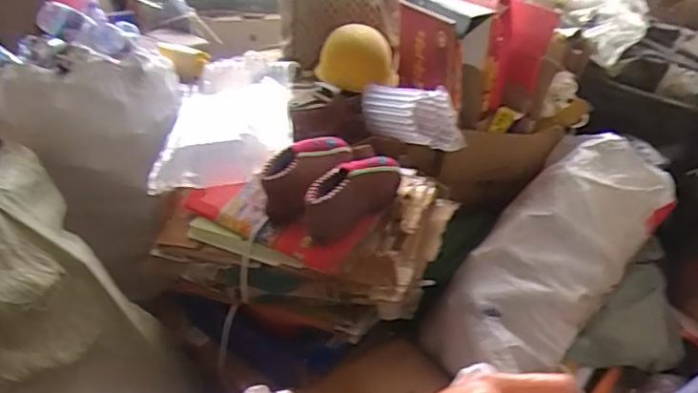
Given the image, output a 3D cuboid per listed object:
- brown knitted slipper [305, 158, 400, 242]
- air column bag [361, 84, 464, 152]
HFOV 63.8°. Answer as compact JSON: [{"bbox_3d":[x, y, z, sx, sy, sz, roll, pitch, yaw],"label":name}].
[{"bbox_3d":[0.018,-0.005,1.211,0.237,0.135,0.075,-27,39,-29],"label":"brown knitted slipper"},{"bbox_3d":[0.150,-0.204,1.436,0.307,0.137,0.085,21,42,34],"label":"air column bag"}]

